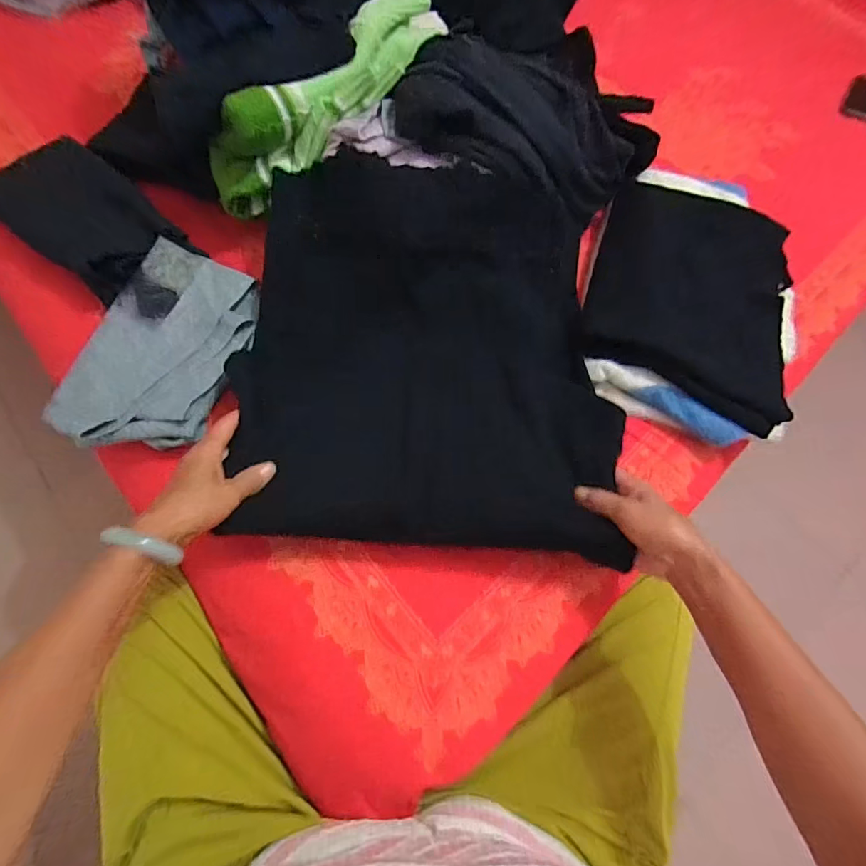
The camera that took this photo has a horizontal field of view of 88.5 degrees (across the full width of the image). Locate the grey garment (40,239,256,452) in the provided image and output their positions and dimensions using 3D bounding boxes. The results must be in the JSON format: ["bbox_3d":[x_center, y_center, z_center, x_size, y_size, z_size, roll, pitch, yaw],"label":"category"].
[{"bbox_3d":[-0.313,-0.102,0.515,0.168,0.030,0.258,15,66,4],"label":"grey garment"}]

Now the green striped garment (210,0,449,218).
[{"bbox_3d":[-0.108,-0.448,0.604,0.145,0.119,0.426,36,69,13],"label":"green striped garment"}]

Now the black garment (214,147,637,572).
[{"bbox_3d":[0.006,-0.106,0.512,0.426,0.116,0.433,3,65,-2],"label":"black garment"}]

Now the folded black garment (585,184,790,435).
[{"bbox_3d":[0.360,-0.195,0.607,0.269,0.064,0.342,22,66,7],"label":"folded black garment"}]

